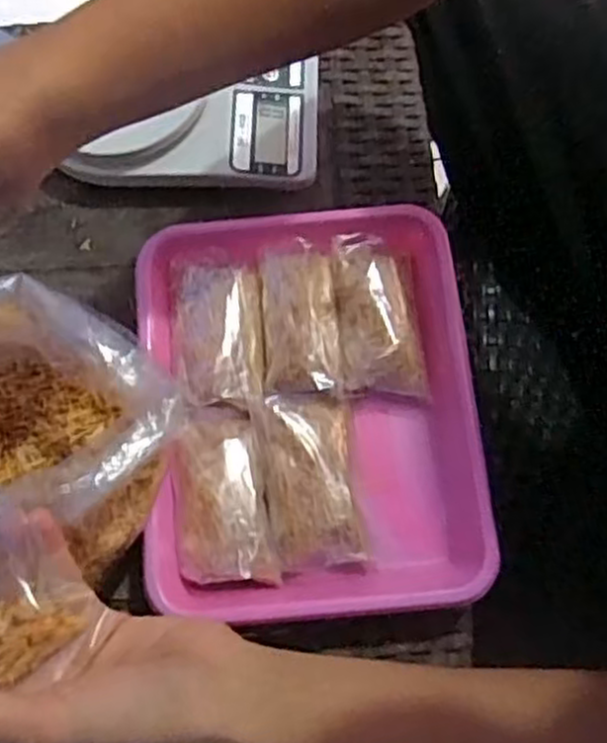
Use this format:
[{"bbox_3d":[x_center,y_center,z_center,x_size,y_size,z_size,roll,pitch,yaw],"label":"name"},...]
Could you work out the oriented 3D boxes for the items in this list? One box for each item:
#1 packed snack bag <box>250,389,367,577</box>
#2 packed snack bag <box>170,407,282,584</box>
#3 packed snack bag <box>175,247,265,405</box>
[{"bbox_3d":[0.003,0.059,0.411,0.049,0.026,0.093,-8,73,-2],"label":"packed snack bag"},{"bbox_3d":[-0.046,0.064,0.402,0.047,0.014,0.094,-11,73,-3],"label":"packed snack bag"},{"bbox_3d":[-0.048,-0.027,0.433,0.049,0.014,0.088,-6,73,-1],"label":"packed snack bag"}]

